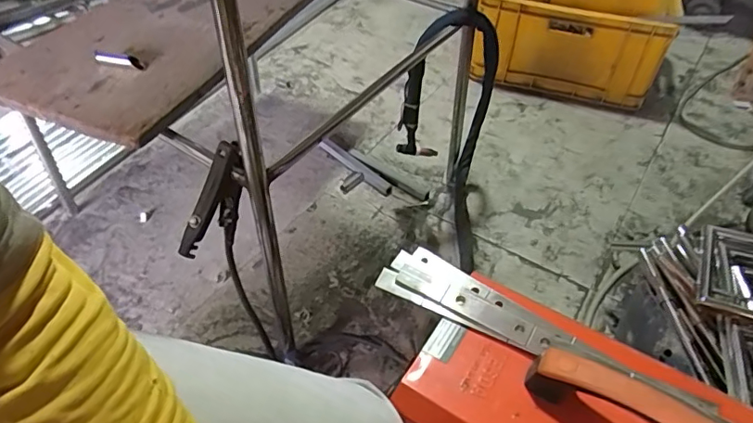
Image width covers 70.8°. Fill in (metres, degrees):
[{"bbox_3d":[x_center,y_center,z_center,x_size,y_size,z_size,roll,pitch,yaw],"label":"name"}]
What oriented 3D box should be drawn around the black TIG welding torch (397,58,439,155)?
[{"bbox_3d":[0.087,-0.199,1.058,0.084,0.233,0.057,7,46,5],"label":"black TIG welding torch"}]

